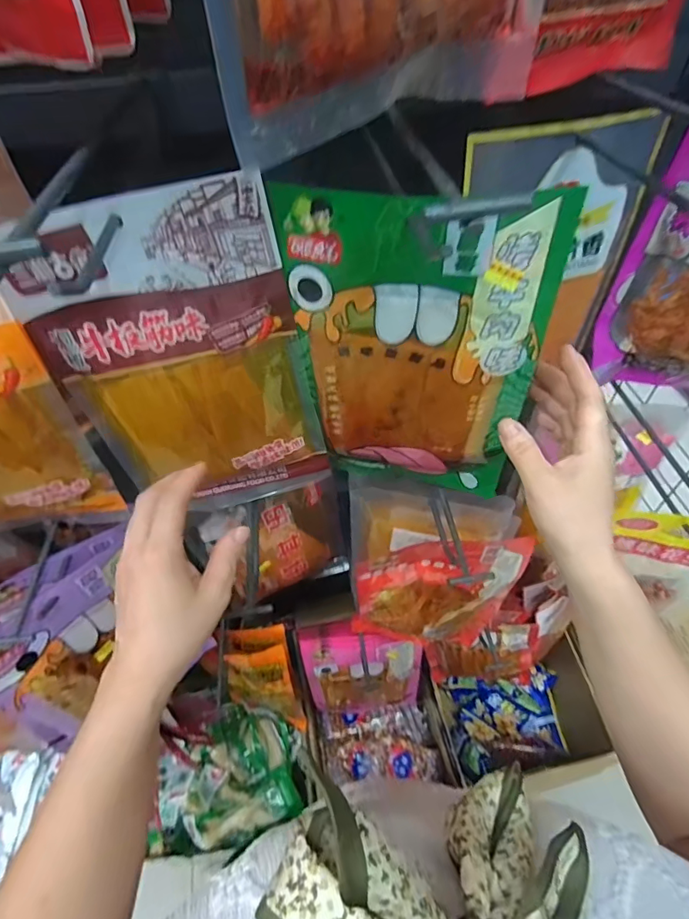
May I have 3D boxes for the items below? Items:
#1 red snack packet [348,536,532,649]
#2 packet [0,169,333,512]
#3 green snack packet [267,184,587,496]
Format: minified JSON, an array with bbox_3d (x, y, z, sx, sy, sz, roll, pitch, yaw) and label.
[{"bbox_3d":[0.101,0.162,0.547,0.173,0.222,0.041,-7,51,-4],"label":"red snack packet"},{"bbox_3d":[-0.112,-0.058,0.351,0.175,0.253,0.028,-8,51,-5],"label":"packet"},{"bbox_3d":[0.048,-0.062,0.350,0.173,0.256,0.014,7,52,7],"label":"green snack packet"}]

